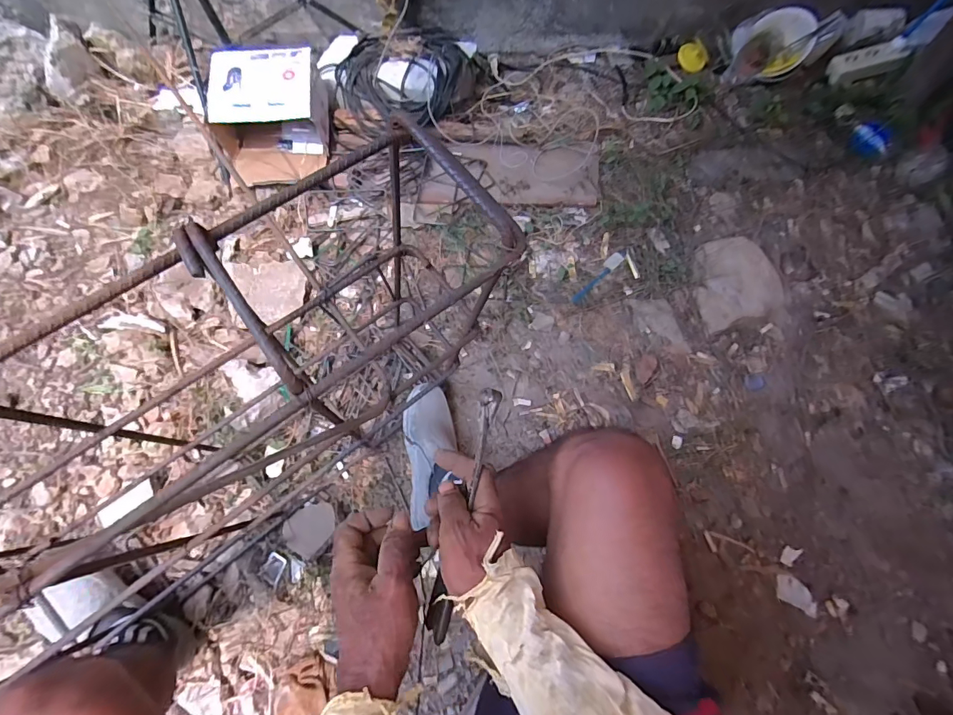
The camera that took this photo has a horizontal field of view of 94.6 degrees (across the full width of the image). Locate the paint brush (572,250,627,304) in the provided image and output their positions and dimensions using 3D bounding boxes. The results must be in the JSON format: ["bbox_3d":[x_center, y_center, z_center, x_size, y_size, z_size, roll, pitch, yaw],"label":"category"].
[{"bbox_3d":[0.263,-0.177,0.946,0.169,0.013,0.027,-41,71,-16],"label":"paint brush"}]

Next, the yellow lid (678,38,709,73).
[{"bbox_3d":[0.545,-0.763,1.114,0.069,0.020,0.091,-20,74,1],"label":"yellow lid"}]

